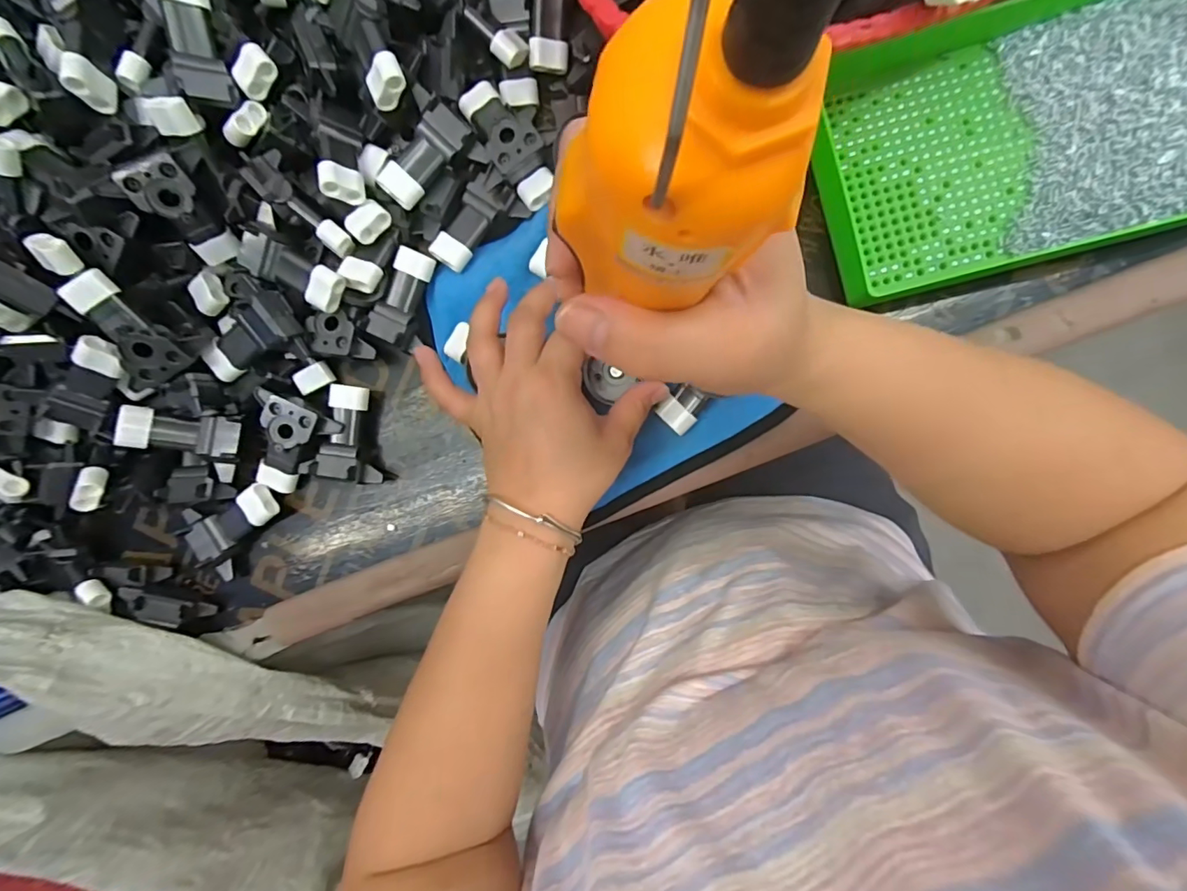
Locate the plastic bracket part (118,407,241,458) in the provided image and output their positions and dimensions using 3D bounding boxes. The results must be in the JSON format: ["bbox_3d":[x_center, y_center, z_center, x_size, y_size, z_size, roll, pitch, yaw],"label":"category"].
[{"bbox_3d":[-0.261,-0.008,0.324,0.016,0.061,0.025,13,91,47],"label":"plastic bracket part"}]

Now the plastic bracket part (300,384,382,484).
[{"bbox_3d":[-0.167,-0.009,0.347,0.051,0.026,0.063,8,91,4],"label":"plastic bracket part"}]

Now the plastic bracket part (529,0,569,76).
[{"bbox_3d":[-0.028,-0.258,0.323,0.024,0.014,0.039,3,112,-1],"label":"plastic bracket part"}]

